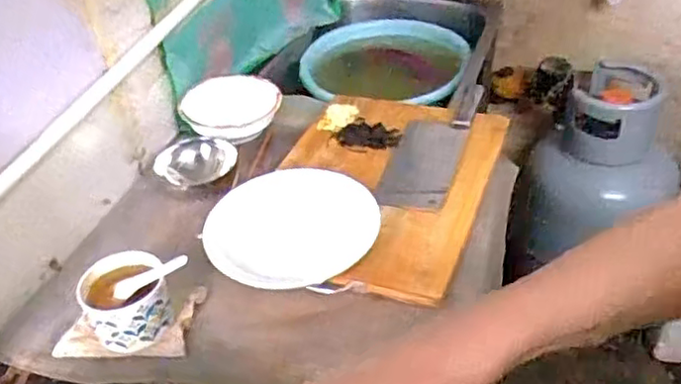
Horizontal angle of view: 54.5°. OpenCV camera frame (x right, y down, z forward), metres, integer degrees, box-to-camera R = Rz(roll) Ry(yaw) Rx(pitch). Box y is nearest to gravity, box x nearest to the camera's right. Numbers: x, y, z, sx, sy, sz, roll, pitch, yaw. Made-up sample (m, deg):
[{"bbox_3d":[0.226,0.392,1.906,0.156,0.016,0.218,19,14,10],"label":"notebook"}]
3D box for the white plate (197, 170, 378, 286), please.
[{"bbox_3d":[-0.055,0.038,0.776,0.190,0.014,0.181,3,43,-3],"label":"white plate"}]

